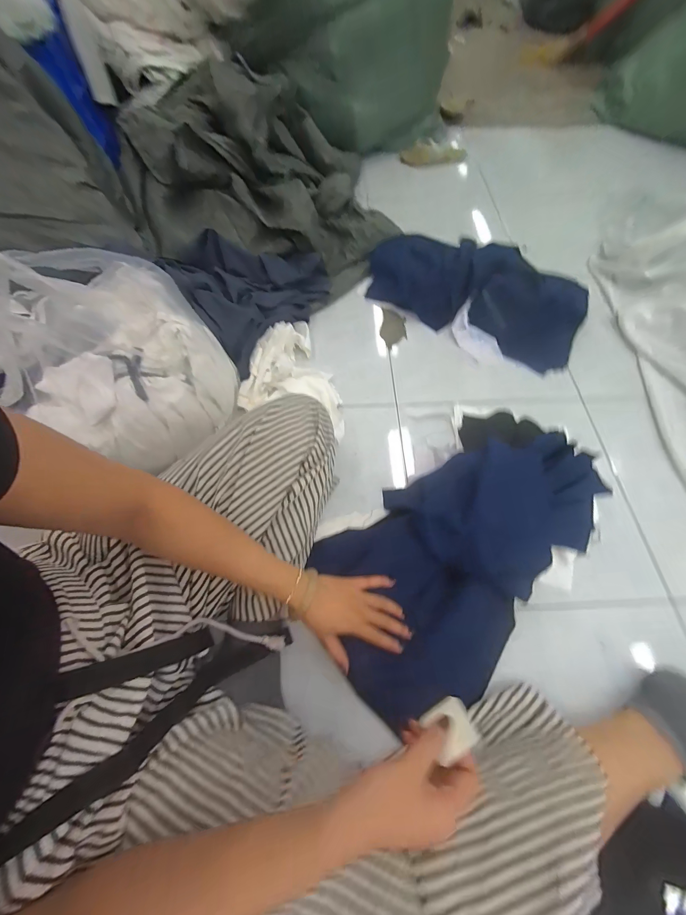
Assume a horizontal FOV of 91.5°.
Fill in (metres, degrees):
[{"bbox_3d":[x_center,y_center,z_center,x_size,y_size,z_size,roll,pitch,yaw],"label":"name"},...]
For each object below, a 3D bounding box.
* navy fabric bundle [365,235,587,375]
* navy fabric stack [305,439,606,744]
[{"bbox_3d":[0.302,-0.401,0.792,0.517,0.116,0.228,23,66,11],"label":"navy fabric bundle"},{"bbox_3d":[0.203,0.126,0.514,0.503,0.108,0.279,-33,68,-15],"label":"navy fabric stack"}]

